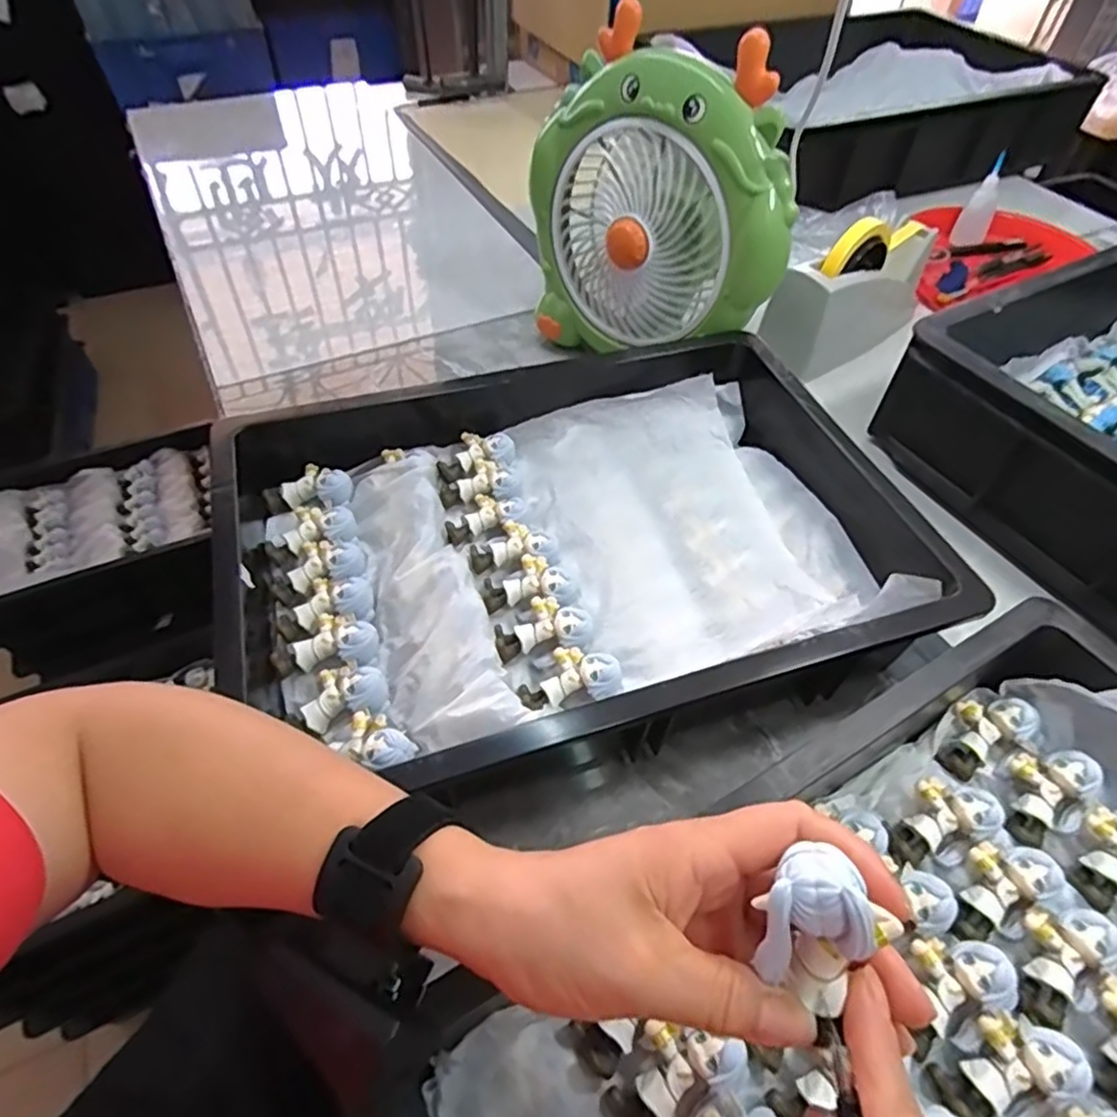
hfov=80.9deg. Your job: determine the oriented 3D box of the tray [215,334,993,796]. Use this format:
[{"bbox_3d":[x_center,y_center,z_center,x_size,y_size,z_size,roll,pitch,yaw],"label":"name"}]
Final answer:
[{"bbox_3d":[0.016,-0.029,0.478,0.470,0.081,0.341,-14,56,-13],"label":"tray"}]

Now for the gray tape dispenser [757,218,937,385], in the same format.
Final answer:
[{"bbox_3d":[0.321,-0.292,0.701,0.209,0.117,0.078,-29,58,-23],"label":"gray tape dispenser"}]

